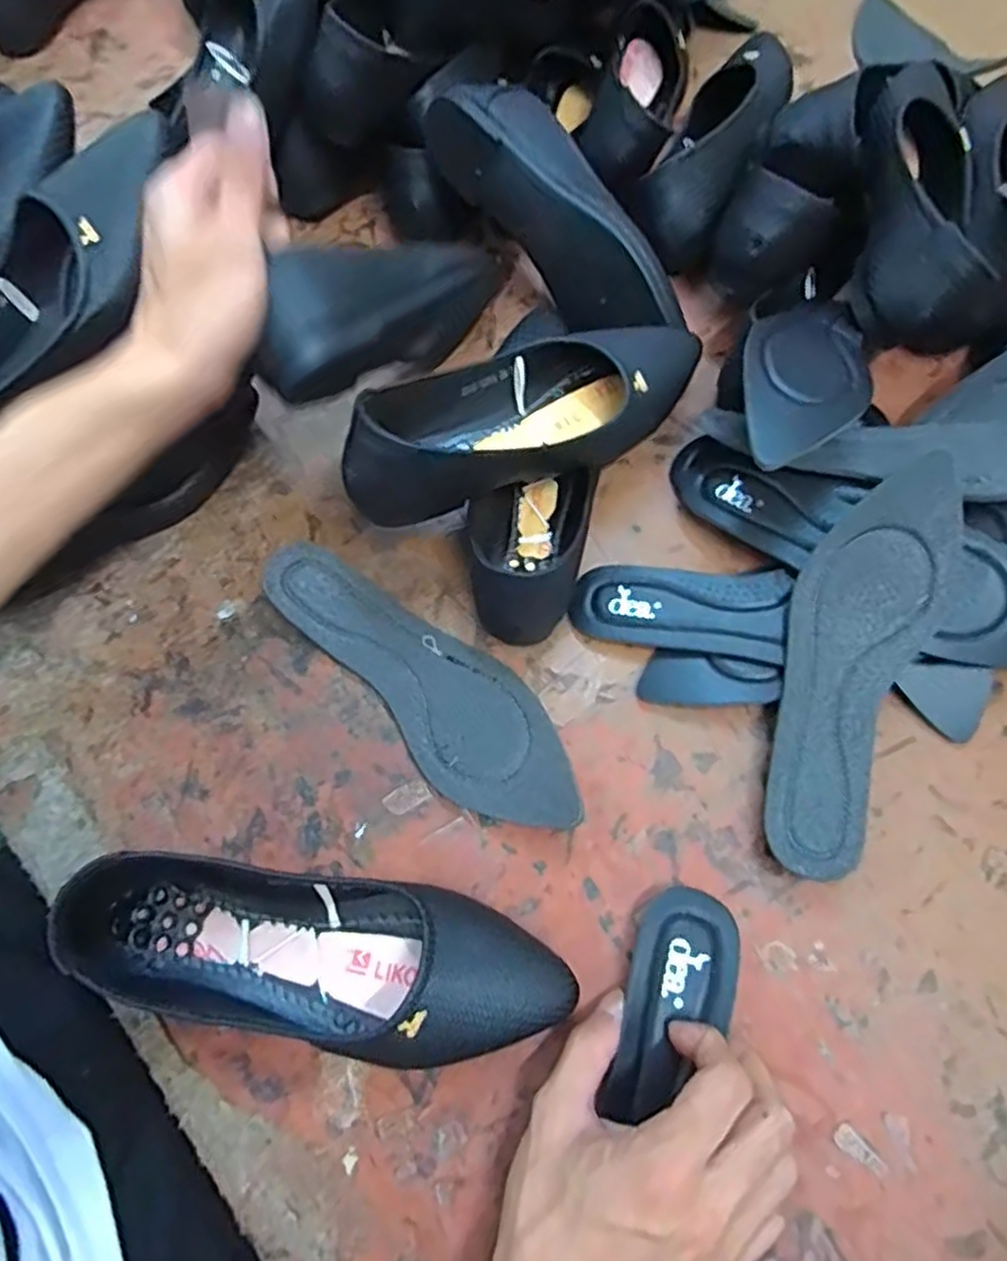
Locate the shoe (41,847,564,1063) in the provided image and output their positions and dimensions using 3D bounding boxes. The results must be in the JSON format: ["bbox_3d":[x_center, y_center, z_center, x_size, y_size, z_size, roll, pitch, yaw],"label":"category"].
[{"bbox_3d":[-0.095,0.162,0.351,0.254,0.064,0.082,4,66,3],"label":"shoe"}]

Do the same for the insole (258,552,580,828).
[{"bbox_3d":[-0.045,0.027,0.426,0.075,0.025,0.230,-41,71,-15],"label":"insole"}]

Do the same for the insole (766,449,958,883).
[{"bbox_3d":[0.193,0.017,0.395,0.070,0.026,0.229,20,83,10],"label":"insole"}]

